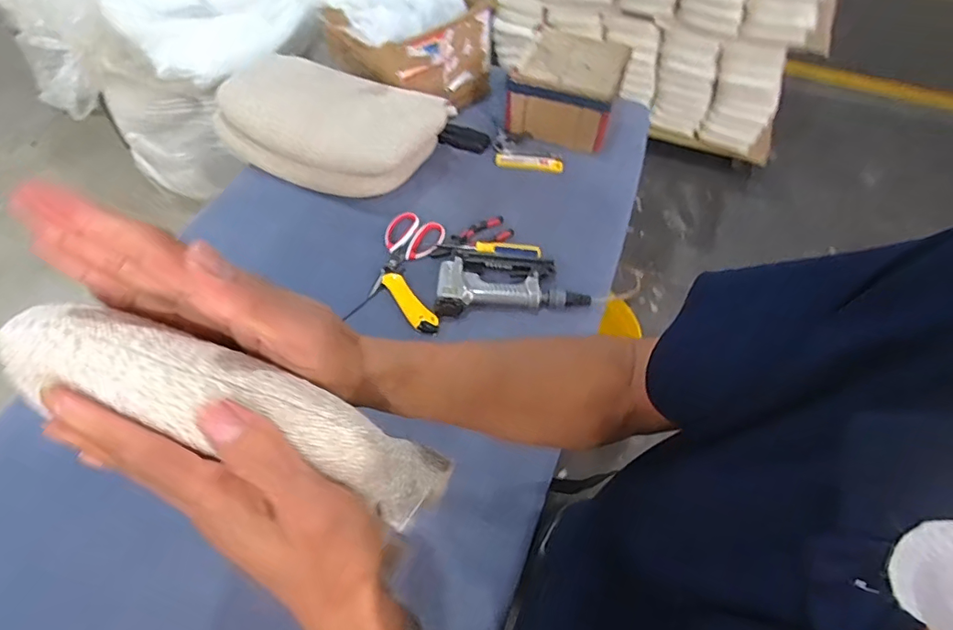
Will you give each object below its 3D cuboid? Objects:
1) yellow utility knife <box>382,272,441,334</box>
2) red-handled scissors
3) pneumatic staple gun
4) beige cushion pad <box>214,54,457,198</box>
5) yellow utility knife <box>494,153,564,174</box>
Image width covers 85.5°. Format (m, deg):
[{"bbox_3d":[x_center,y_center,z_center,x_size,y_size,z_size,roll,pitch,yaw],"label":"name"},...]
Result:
[{"bbox_3d":[-0.111,-0.021,0.854,0.036,0.016,0.138,-32,62,-21],"label":"yellow utility knife"},{"bbox_3d":[-0.127,-0.111,0.920,0.104,0.021,0.180,17,57,10],"label":"red-handled scissors"},{"bbox_3d":[0.054,-0.067,0.881,0.244,0.042,0.136,-5,56,-4],"label":"pneumatic staple gun"},{"bbox_3d":[-0.293,-0.375,1.020,0.453,0.119,0.222,21,58,12],"label":"beige cushion pad"},{"bbox_3d":[0.107,-0.312,1.062,0.138,0.015,0.032,10,81,7],"label":"yellow utility knife"}]

